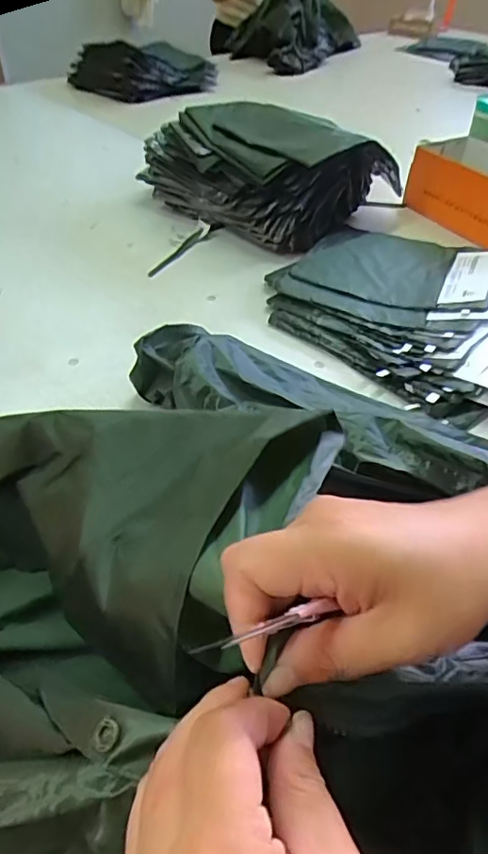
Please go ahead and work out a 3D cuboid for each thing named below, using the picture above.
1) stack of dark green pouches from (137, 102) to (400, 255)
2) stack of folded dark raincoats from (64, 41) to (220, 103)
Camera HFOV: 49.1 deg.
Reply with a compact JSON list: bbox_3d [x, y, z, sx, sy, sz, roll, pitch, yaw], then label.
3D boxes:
[{"bbox_3d":[0.037,-0.471,0.953,0.359,0.154,0.265,32,52,25],"label":"stack of dark green pouches"},{"bbox_3d":[-0.280,-0.948,1.435,0.390,0.142,0.116,0,46,-1],"label":"stack of folded dark raincoats"}]

